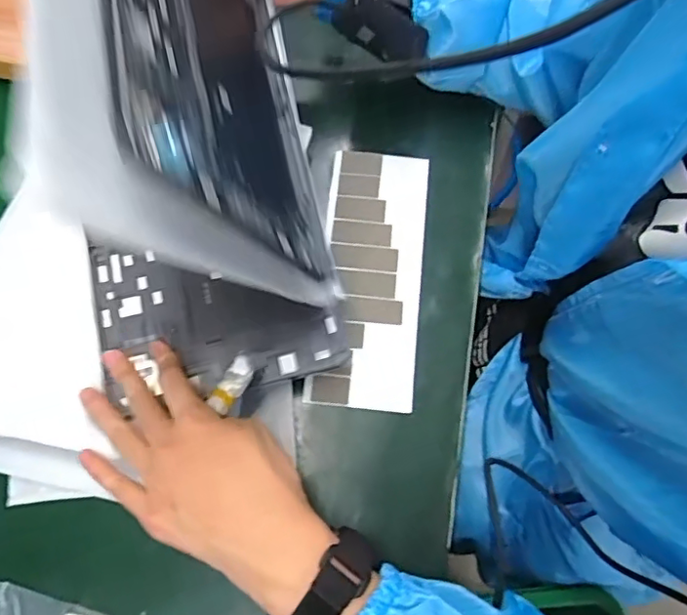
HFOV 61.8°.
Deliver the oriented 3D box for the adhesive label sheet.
[{"bbox_3d":[0.023,-0.027,0.459,0.077,0.006,0.214,6,72,1],"label":"adhesive label sheet"}]

